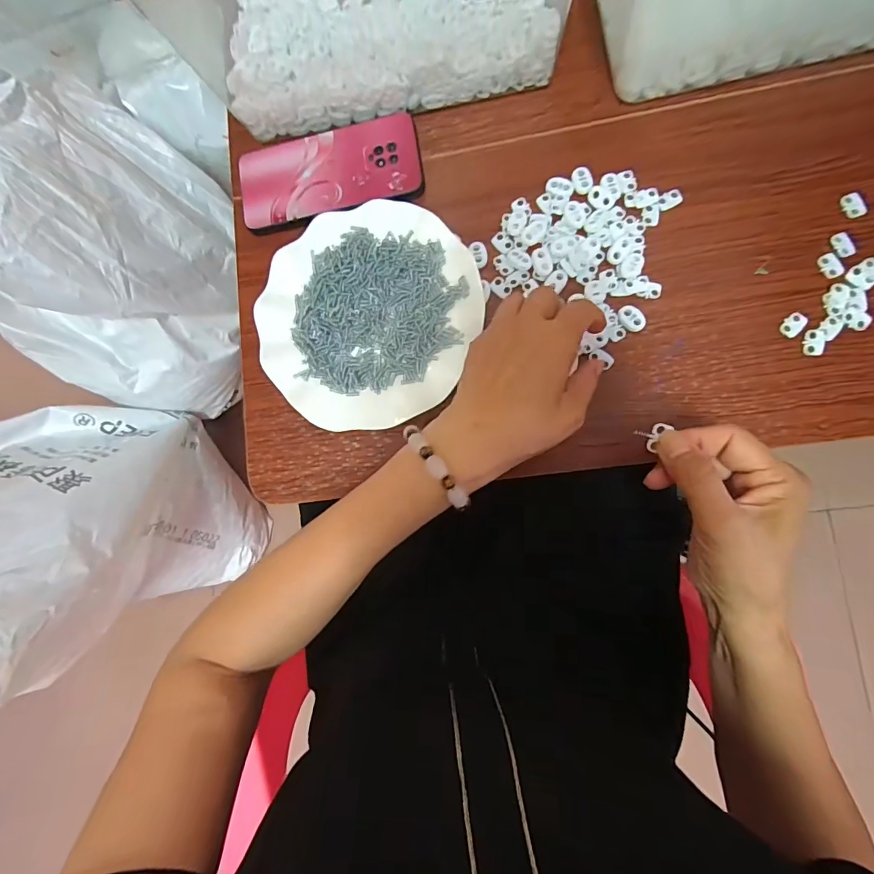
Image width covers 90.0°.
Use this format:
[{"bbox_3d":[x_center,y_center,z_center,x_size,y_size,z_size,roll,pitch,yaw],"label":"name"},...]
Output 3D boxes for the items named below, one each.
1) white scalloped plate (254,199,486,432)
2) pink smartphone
[{"bbox_3d":[-0.058,-0.099,0.358,0.173,0.020,0.182,-1,84,8],"label":"white scalloped plate"},{"bbox_3d":[-0.096,-0.233,0.388,0.161,0.008,0.076,-9,83,7],"label":"pink smartphone"}]

